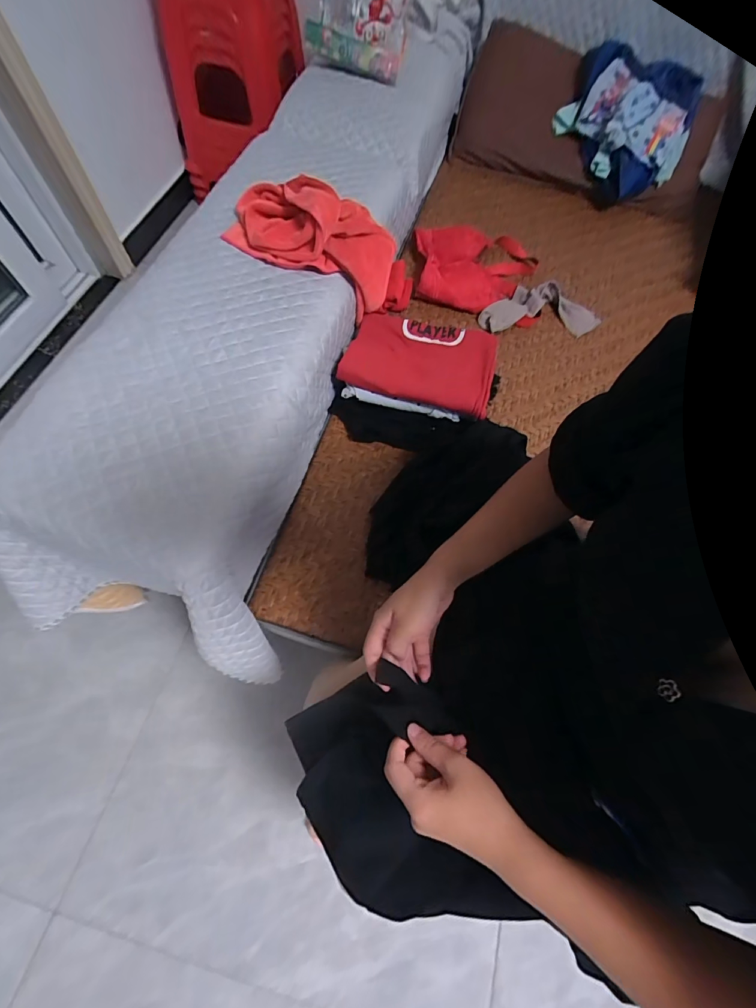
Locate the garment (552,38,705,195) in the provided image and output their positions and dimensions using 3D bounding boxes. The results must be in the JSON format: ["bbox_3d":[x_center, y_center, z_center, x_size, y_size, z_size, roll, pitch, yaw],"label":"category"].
[{"bbox_3d":[0.578,-0.896,0.943,0.308,0.146,0.207,33,68,10],"label":"garment"}]

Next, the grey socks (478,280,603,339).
[{"bbox_3d":[0.337,-0.410,0.836,0.249,0.026,0.122,2,66,-4],"label":"grey socks"}]

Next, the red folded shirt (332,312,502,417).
[{"bbox_3d":[0.072,-0.245,0.665,0.241,0.033,0.169,16,66,3],"label":"red folded shirt"}]

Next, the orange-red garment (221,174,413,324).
[{"bbox_3d":[-0.089,-0.419,0.637,0.281,0.118,0.133,18,69,-9],"label":"orange-red garment"}]

